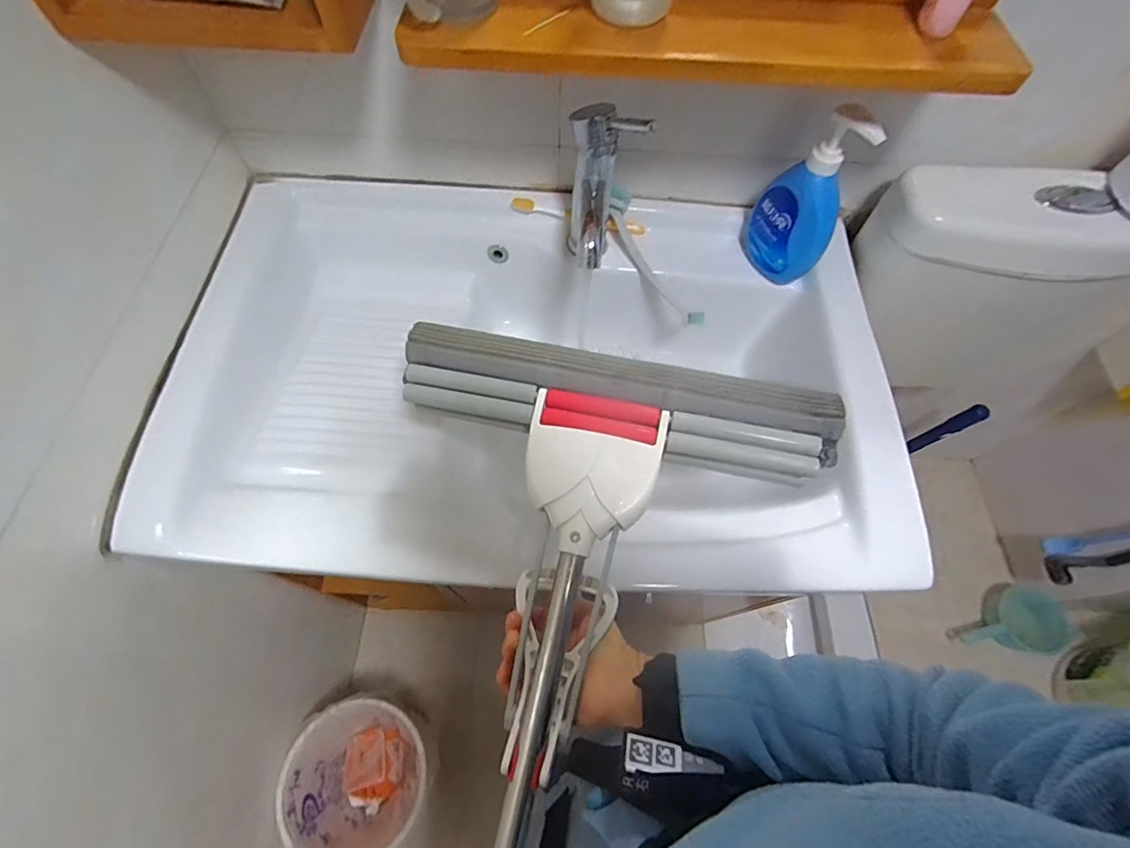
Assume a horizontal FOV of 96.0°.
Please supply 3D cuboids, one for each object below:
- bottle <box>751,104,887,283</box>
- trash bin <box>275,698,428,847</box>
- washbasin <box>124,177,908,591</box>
[{"bbox_3d":[0.288,-0.266,0.610,0.051,0.205,0.102,-16,68,-9],"label":"bottle"},{"bbox_3d":[-0.371,0.664,0.982,0.238,0.271,0.245,1,66,-2],"label":"trash bin"},{"bbox_3d":[-0.035,-0.048,0.677,0.827,0.175,0.520,3,66,-1],"label":"washbasin"}]

